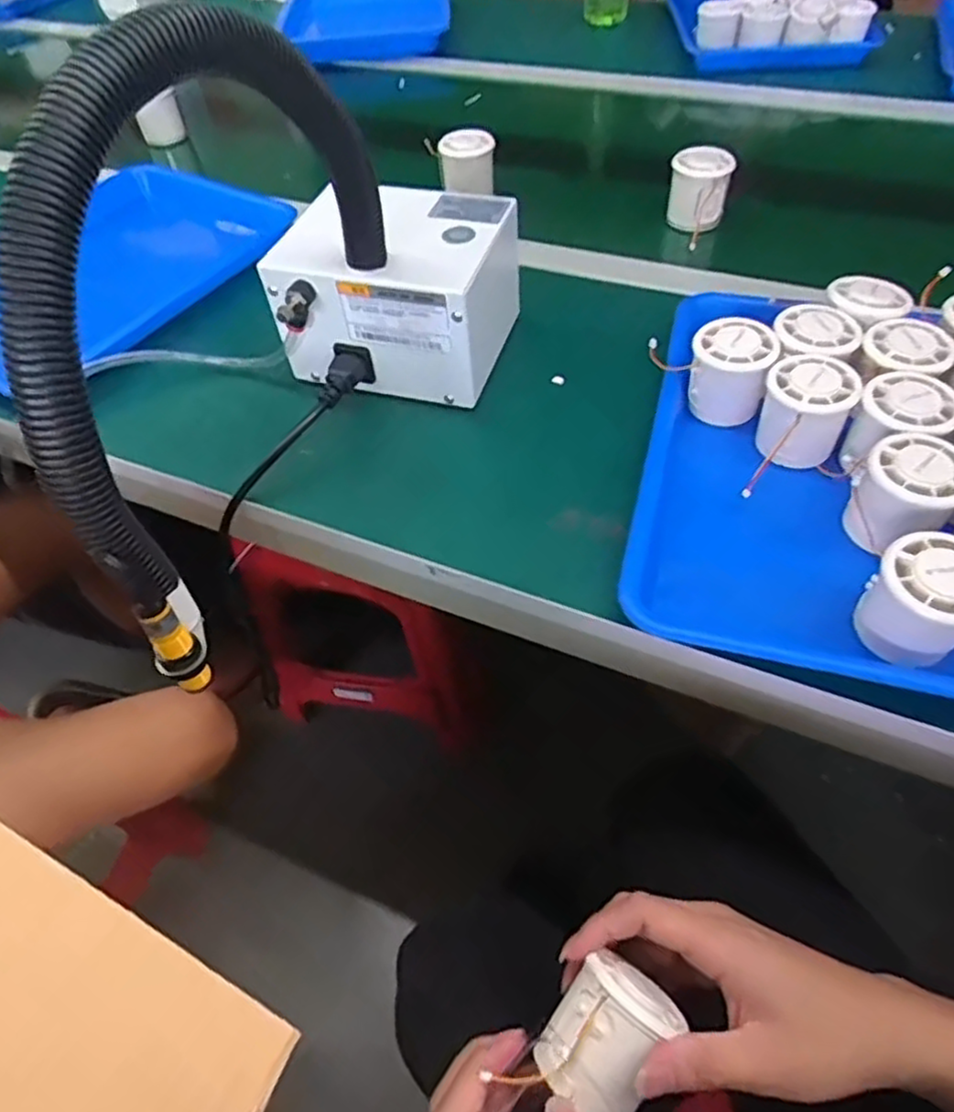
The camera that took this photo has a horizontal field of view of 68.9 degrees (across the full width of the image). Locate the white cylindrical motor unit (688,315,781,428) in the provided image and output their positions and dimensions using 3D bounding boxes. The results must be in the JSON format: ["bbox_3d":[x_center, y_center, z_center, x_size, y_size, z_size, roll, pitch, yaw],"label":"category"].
[{"bbox_3d":[0.182,-0.132,0.503,0.056,0.058,0.053,-2,52,3],"label":"white cylindrical motor unit"}]

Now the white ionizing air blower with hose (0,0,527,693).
[{"bbox_3d":[-0.118,-0.162,0.426,0.149,0.272,0.404,25,58,22],"label":"white ionizing air blower with hose"}]

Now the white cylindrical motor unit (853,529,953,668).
[{"bbox_3d":[0.244,0.025,0.378,0.053,0.056,0.054,-2,52,3],"label":"white cylindrical motor unit"}]

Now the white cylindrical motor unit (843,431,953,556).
[{"bbox_3d":[0.259,-0.037,0.420,0.053,0.049,0.058,28,59,23],"label":"white cylindrical motor unit"}]

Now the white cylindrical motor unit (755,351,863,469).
[{"bbox_3d":[0.222,-0.098,0.475,0.052,0.060,0.055,-2,52,3],"label":"white cylindrical motor unit"}]

